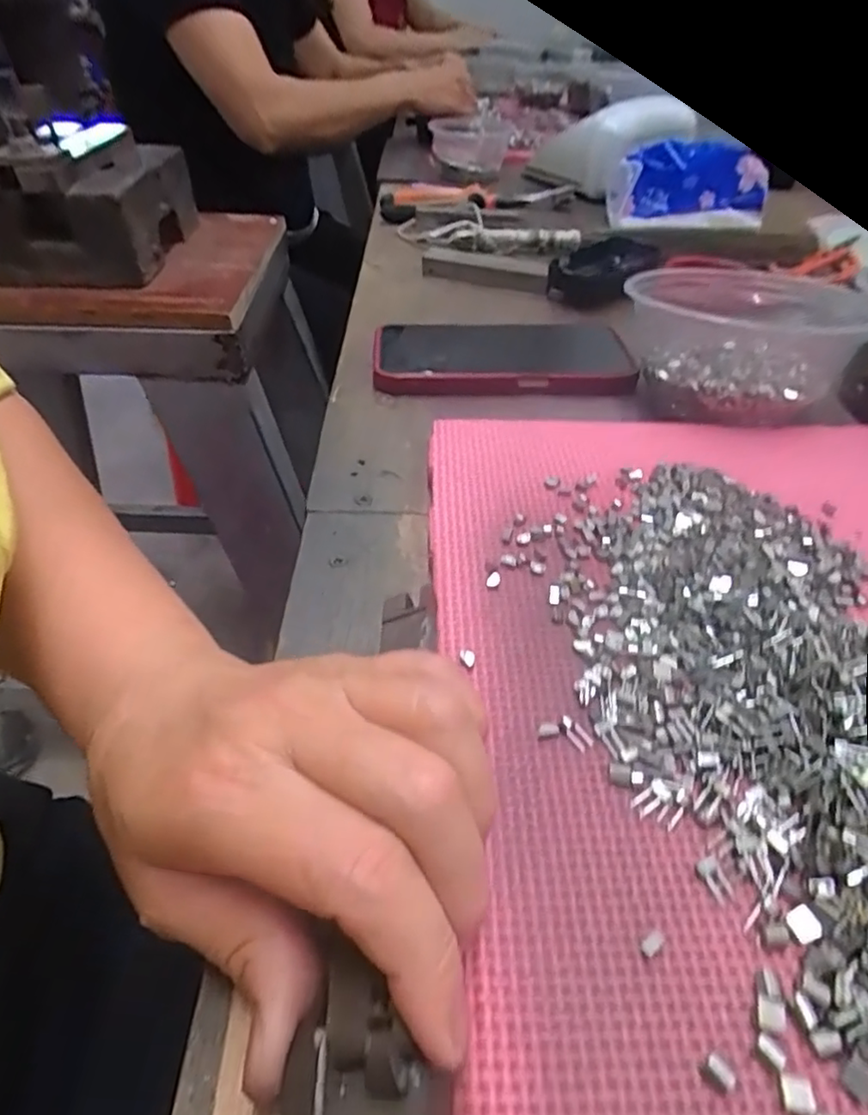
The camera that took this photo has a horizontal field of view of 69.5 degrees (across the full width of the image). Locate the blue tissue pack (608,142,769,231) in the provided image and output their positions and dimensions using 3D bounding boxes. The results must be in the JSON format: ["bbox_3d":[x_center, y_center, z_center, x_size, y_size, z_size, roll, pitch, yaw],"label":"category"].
[{"bbox_3d":[0.261,-0.383,0.646,0.156,0.075,0.053,6,43,6],"label":"blue tissue pack"}]

